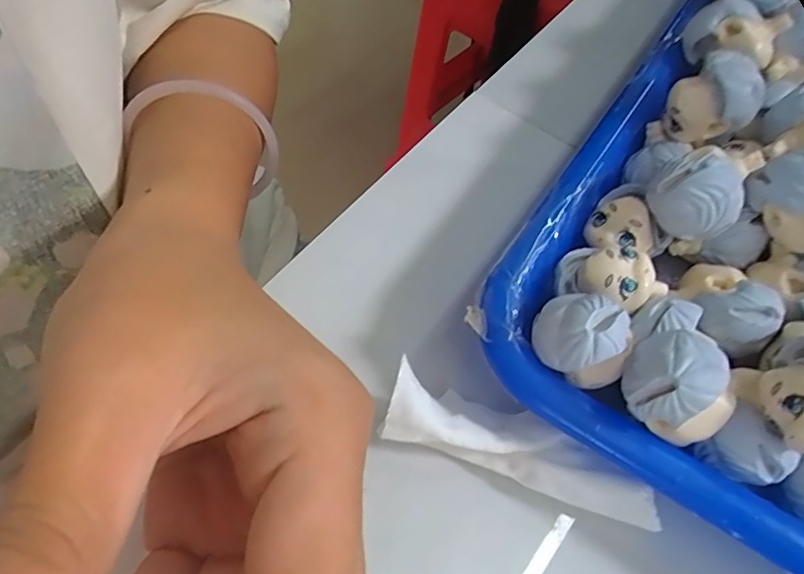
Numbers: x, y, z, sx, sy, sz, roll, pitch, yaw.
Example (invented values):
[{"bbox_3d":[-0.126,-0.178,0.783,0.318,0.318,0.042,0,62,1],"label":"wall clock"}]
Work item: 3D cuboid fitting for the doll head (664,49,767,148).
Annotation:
[{"bbox_3d":[0.098,-0.058,0.168,0.025,0.026,0.023,0,62,0],"label":"doll head"}]

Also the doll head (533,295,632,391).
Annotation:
[{"bbox_3d":[0.045,0.013,0.135,0.024,0.016,0.019,38,68,18],"label":"doll head"}]

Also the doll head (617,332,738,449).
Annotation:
[{"bbox_3d":[0.063,0.023,0.124,0.018,0.019,0.024,-30,66,-15],"label":"doll head"}]

